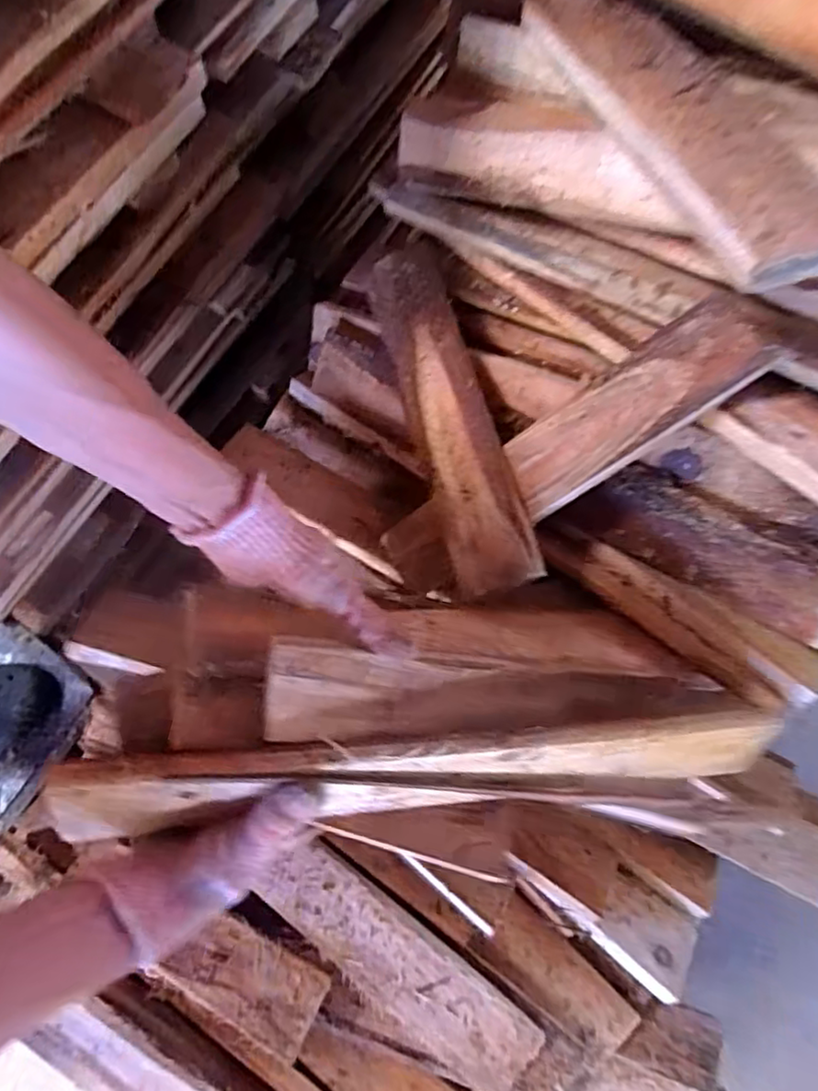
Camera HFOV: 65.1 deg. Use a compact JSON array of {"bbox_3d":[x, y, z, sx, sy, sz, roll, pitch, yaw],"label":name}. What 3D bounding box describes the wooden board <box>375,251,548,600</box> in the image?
[{"bbox_3d":[0.028,-0.113,0.509,0.064,0.016,0.304,-22,72,21],"label":"wooden board"}]

